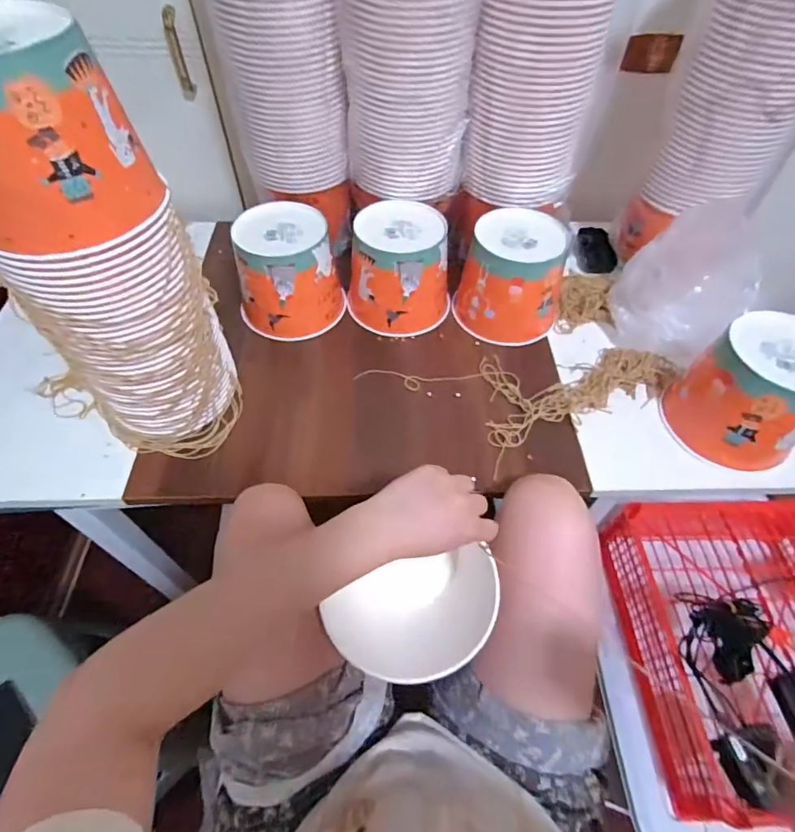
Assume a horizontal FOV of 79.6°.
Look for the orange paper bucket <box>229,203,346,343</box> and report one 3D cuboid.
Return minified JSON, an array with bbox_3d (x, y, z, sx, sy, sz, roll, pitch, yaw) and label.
[{"bbox_3d":[-0.160,-0.210,0.703,0.150,0.128,0.149,-12,55,-10],"label":"orange paper bucket"}]

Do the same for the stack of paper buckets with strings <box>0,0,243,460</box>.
[{"bbox_3d":[-0.291,-0.130,0.483,0.161,0.396,0.152,9,54,5],"label":"stack of paper buckets with strings"}]

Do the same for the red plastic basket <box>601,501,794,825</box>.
[{"bbox_3d":[0.604,0.379,0.793,0.374,0.180,0.463,-3,54,-4],"label":"red plastic basket"}]

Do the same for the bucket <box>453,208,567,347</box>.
[{"bbox_3d":[0.171,-0.204,0.709,0.150,0.134,0.141,21,56,13],"label":"bucket"}]

